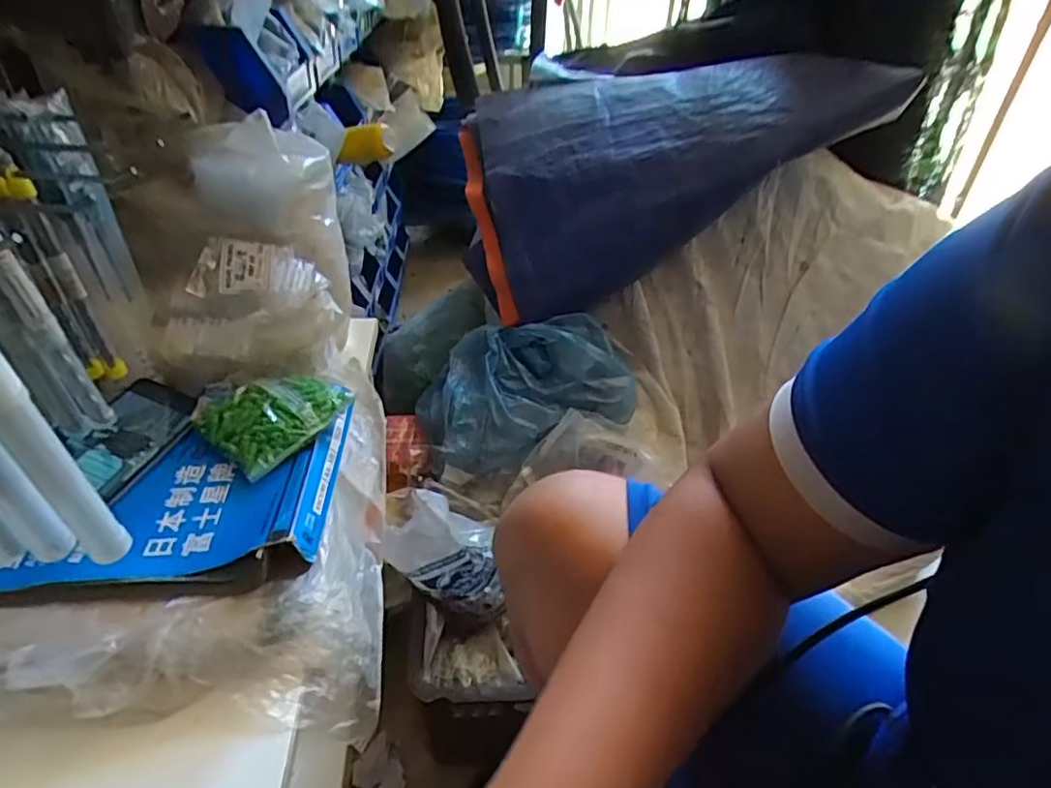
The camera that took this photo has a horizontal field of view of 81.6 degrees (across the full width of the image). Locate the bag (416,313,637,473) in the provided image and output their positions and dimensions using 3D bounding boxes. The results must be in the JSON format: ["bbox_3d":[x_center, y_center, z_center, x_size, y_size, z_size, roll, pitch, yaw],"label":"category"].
[{"bbox_3d":[-0.001,-0.018,0.887,0.295,0.131,0.201,-10,41,-14],"label":"bag"}]

